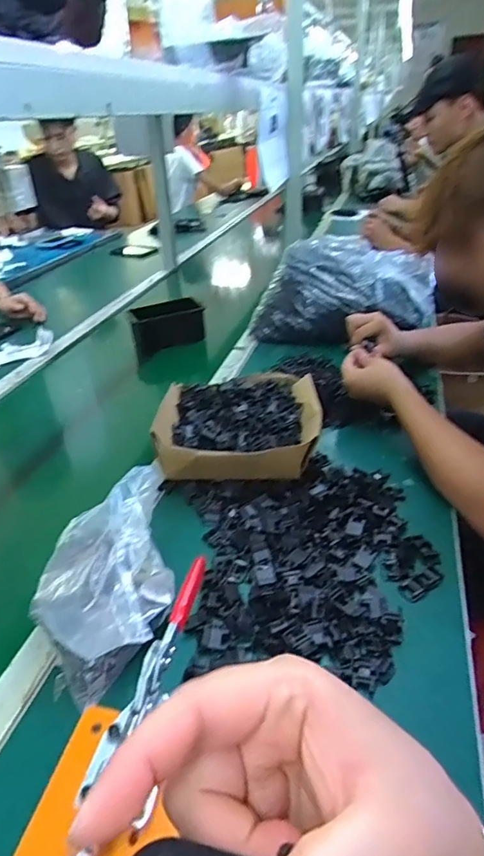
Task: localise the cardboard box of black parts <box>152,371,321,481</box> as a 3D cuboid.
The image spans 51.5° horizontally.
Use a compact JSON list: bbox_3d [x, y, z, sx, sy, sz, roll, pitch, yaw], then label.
[{"bbox_3d":[-0.004,-0.004,0.786,0.239,0.074,0.238,-3,33,0],"label":"cardboard box of black parts"}]

